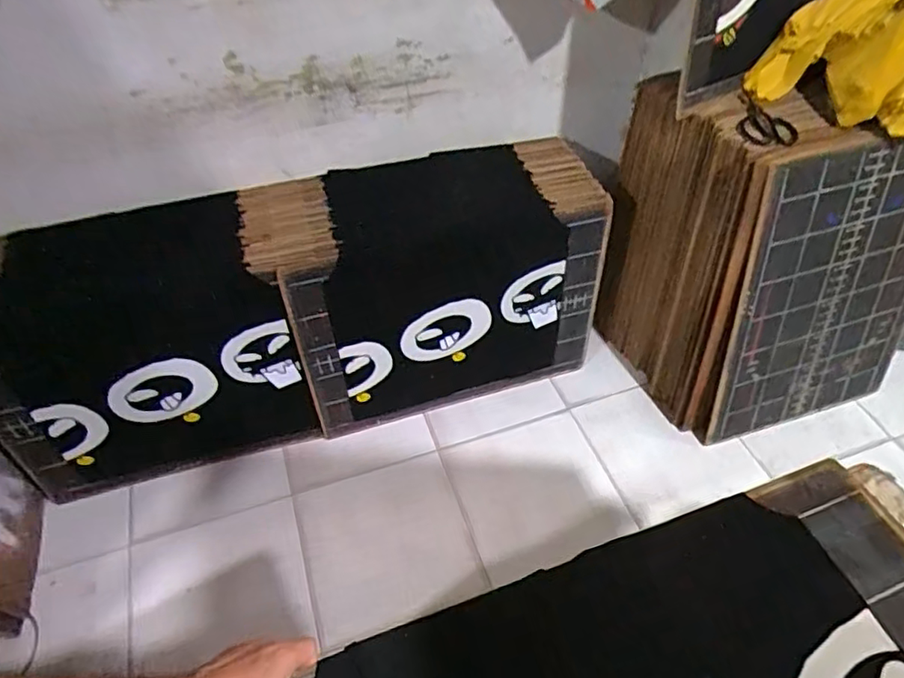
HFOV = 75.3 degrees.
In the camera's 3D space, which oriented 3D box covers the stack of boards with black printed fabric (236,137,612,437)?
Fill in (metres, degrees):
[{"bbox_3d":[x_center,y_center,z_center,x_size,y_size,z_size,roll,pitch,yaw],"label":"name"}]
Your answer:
[{"bbox_3d":[-0.052,-0.121,1.615,0.855,0.630,0.332,-14,50,-12],"label":"stack of boards with black printed fabric"}]

